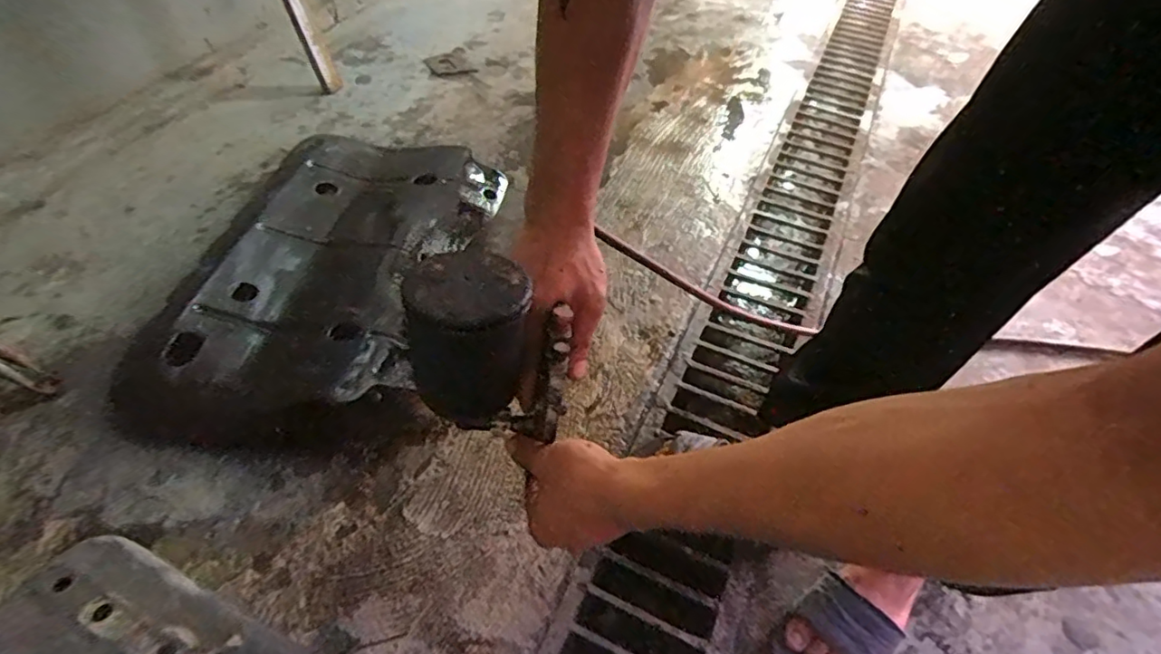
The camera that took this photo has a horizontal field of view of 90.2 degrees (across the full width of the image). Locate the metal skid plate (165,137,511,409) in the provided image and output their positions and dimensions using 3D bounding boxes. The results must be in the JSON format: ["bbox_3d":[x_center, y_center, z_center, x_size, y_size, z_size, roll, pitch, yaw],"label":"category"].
[{"bbox_3d":[-0.402,-0.146,1.056,0.423,0.098,0.662,5,50,3],"label":"metal skid plate"}]

